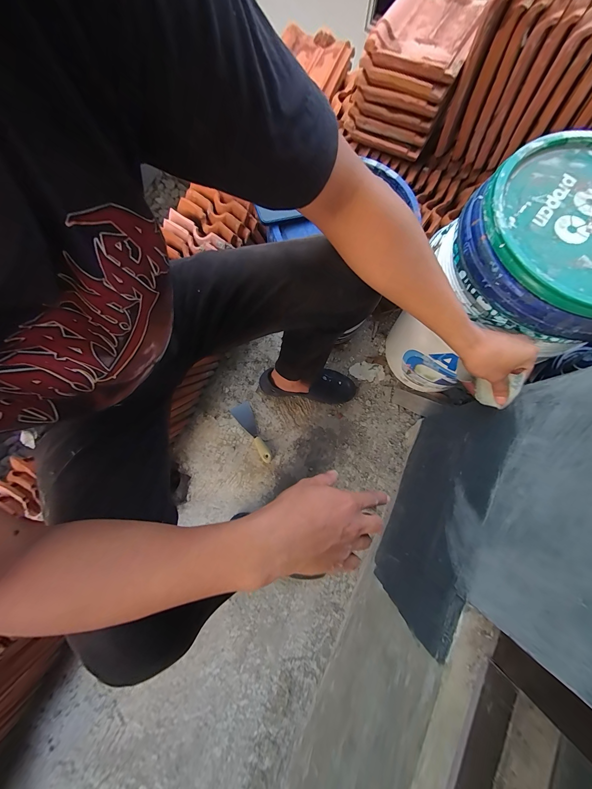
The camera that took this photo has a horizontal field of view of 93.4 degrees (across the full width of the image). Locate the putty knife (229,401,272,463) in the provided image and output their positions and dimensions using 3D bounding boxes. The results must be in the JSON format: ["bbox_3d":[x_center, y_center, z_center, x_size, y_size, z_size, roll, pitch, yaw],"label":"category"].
[{"bbox_3d":[-0.132,0.116,0.849,0.059,0.022,0.196,-29,80,-6],"label":"putty knife"}]

